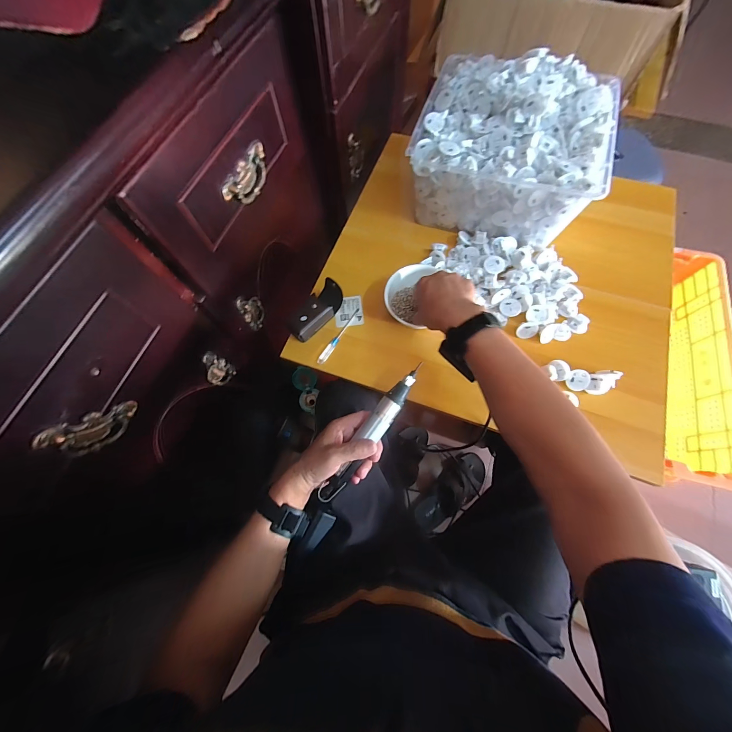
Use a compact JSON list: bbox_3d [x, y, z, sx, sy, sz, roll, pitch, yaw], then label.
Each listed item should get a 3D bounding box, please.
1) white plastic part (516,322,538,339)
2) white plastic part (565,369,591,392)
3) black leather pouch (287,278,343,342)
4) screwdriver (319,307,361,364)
[{"bbox_3d":[0.270,-0.060,0.521,0.032,0.017,0.025,-18,70,-6],"label":"white plastic part"},{"bbox_3d":[0.332,0.023,0.489,0.035,0.013,0.031,-29,72,-9],"label":"white plastic part"},{"bbox_3d":[-0.088,-0.096,0.544,0.051,0.041,0.108,39,75,14],"label":"black leather pouch"},{"bbox_3d":[-0.047,-0.054,0.542,0.014,0.006,0.123,28,72,11],"label":"screwdriver"}]

